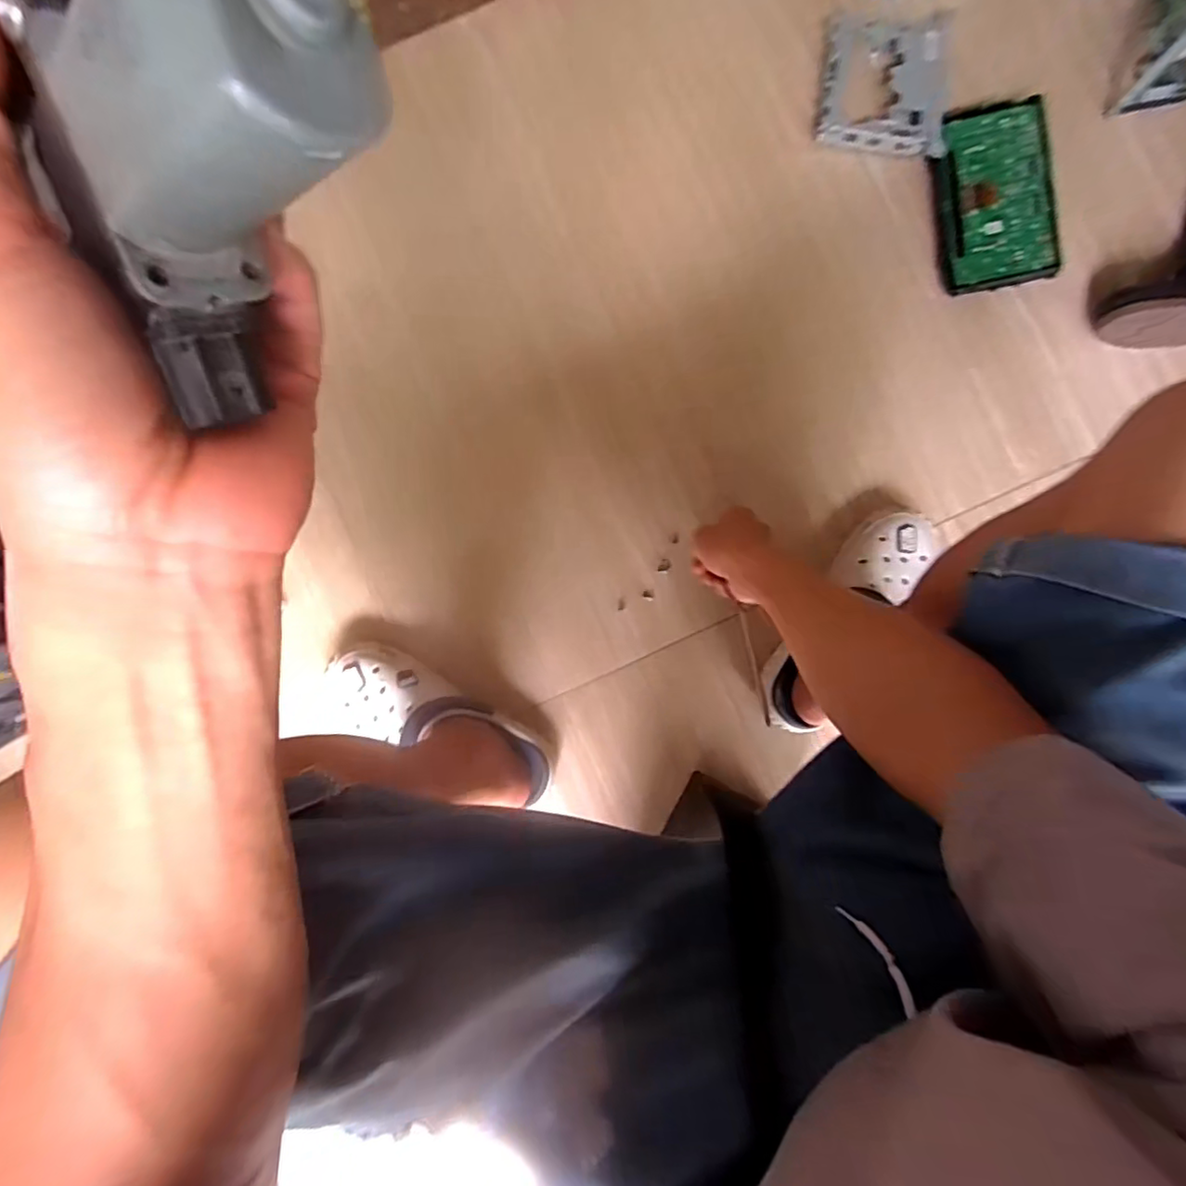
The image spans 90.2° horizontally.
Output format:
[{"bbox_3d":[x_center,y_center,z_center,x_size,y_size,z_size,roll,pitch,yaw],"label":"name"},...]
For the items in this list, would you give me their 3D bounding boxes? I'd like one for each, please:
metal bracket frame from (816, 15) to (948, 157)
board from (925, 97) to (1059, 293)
[{"bbox_3d":[0.337,-0.593,0.690,0.141,0.027,0.158,3,89,-1],"label":"metal bracket frame"},{"bbox_3d":[0.460,-0.456,0.679,0.115,0.022,0.198,-8,91,18],"label":"board"}]

